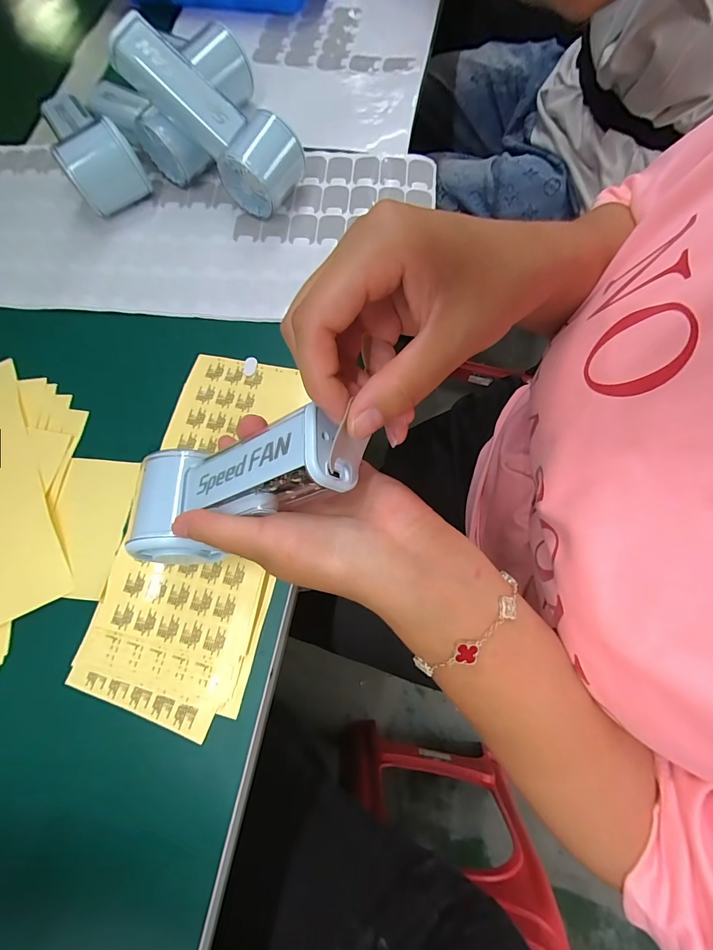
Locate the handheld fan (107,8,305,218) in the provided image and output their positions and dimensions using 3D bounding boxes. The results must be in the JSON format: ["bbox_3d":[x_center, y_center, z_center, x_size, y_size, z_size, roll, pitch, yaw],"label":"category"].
[{"bbox_3d":[-0.121,-0.302,0.333,0.152,0.059,0.057,34,76,-20],"label":"handheld fan"}]

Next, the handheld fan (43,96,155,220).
[{"bbox_3d":[-0.256,-0.313,0.371,0.059,0.059,0.152,-35,76,-8],"label":"handheld fan"}]

